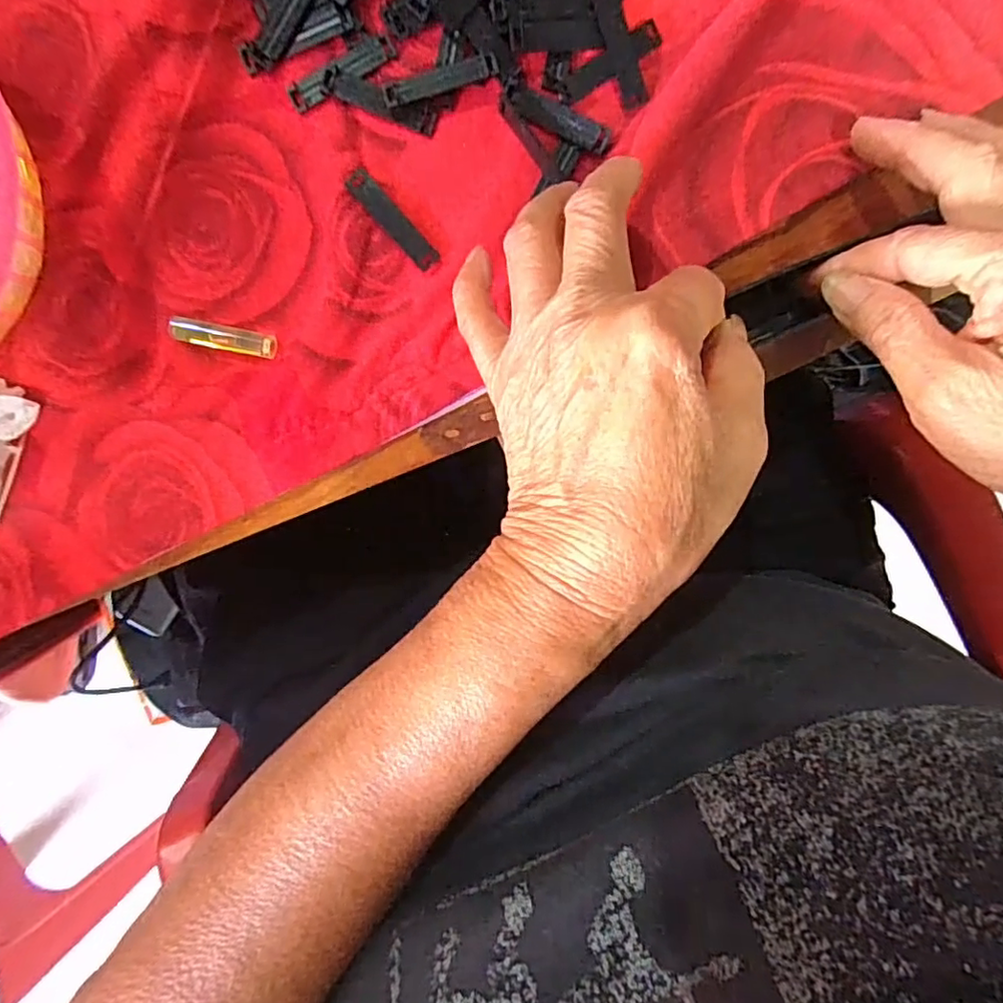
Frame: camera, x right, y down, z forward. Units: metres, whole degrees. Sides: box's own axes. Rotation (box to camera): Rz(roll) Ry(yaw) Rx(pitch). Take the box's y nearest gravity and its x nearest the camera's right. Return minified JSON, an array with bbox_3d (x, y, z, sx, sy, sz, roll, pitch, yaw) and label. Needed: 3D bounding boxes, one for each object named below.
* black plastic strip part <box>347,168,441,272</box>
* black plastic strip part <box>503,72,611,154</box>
[{"bbox_3d":[-0.045,-0.116,0.244,0.010,0.004,0.047,-43,99,3],"label":"black plastic strip part"},{"bbox_3d":[0.022,-0.158,0.241,0.048,0.006,0.011,26,96,-8],"label":"black plastic strip part"}]

